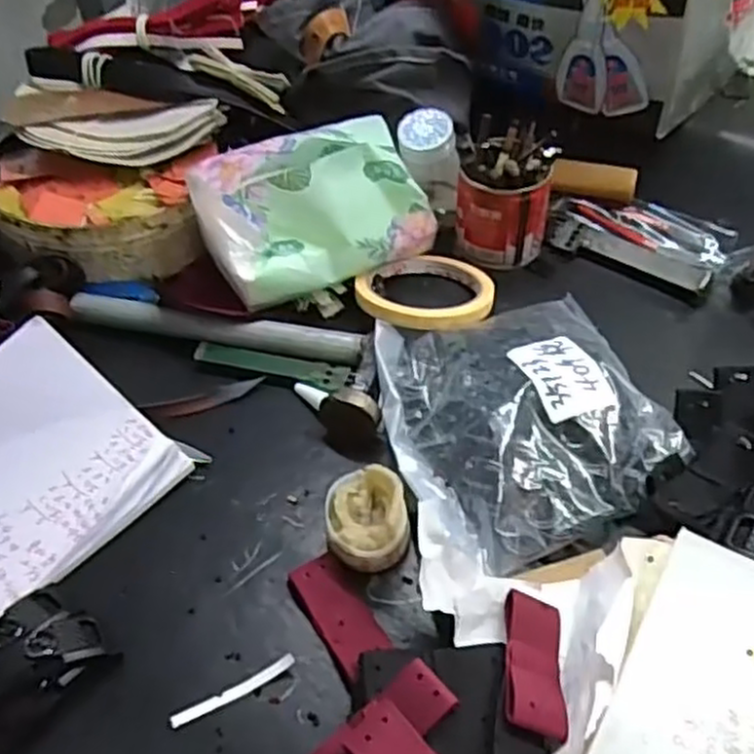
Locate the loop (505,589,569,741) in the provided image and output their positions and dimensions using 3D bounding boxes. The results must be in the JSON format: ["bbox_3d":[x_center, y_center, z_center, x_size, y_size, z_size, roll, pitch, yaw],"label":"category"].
[{"bbox_3d":[0.069,0.124,0.326,0.028,0.007,0.067,23,32,-9],"label":"loop"}]

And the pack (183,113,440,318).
[{"bbox_3d":[-0.041,-0.113,0.498,0.154,0.102,0.059,-21,16,-12],"label":"pack"}]

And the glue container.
[{"bbox_3d":[-0.006,0.074,0.382,0.040,0.043,0.048,-5,47,-7],"label":"glue container"}]

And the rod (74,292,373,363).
[{"bbox_3d":[-0.103,-0.033,0.488,0.195,0.013,0.024,8,48,10],"label":"rod"}]

